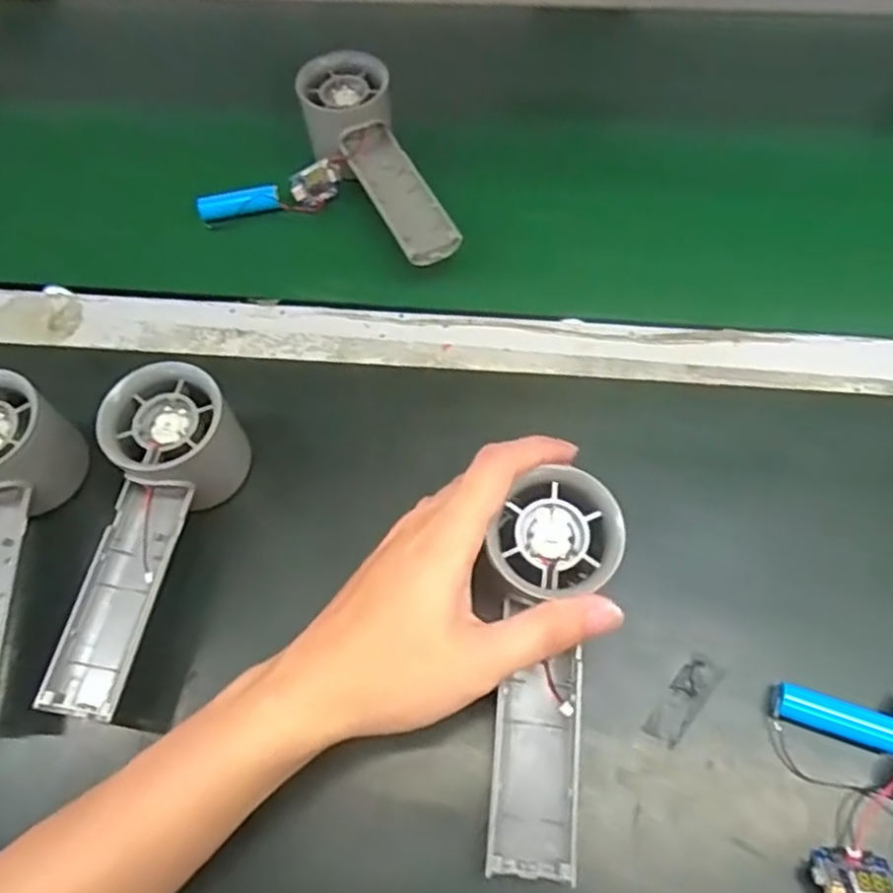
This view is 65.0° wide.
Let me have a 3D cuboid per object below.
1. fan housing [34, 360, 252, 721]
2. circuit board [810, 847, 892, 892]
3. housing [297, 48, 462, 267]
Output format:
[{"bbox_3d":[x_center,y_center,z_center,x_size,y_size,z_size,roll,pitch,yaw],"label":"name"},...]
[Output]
[{"bbox_3d":[-0.147,0.042,0.331,0.062,0.057,0.156,18,67,11],"label":"fan housing"},{"bbox_3d":[0.160,0.168,0.272,0.033,0.020,0.019,3,65,5],"label":"circuit board"},{"bbox_3d":[-0.044,-0.175,0.442,0.055,0.053,0.155,-20,64,-8],"label":"housing"}]

